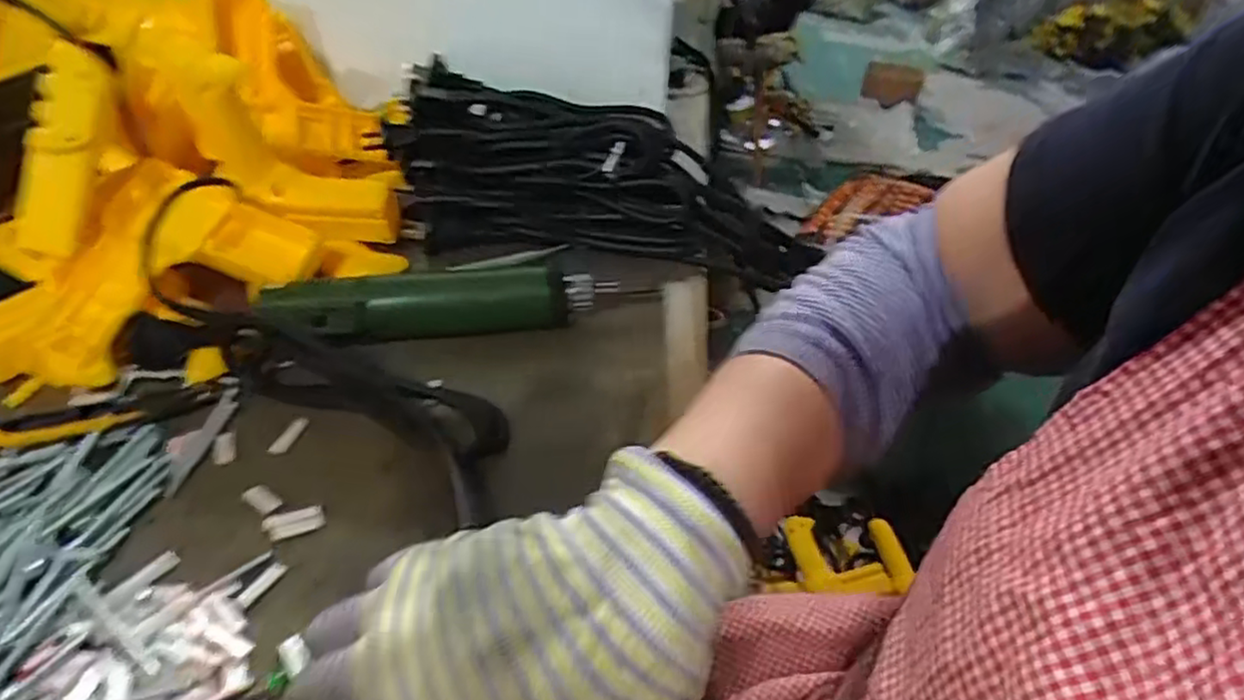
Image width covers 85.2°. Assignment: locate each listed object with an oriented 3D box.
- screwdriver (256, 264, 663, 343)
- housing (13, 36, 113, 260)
[{"bbox_3d":[-0.094,-0.032,0.435,0.241,0.031,0.036,-8,42,-18],"label":"screwdriver"},{"bbox_3d":[-0.316,-0.111,0.383,0.024,0.118,0.036,30,16,24],"label":"housing"}]

